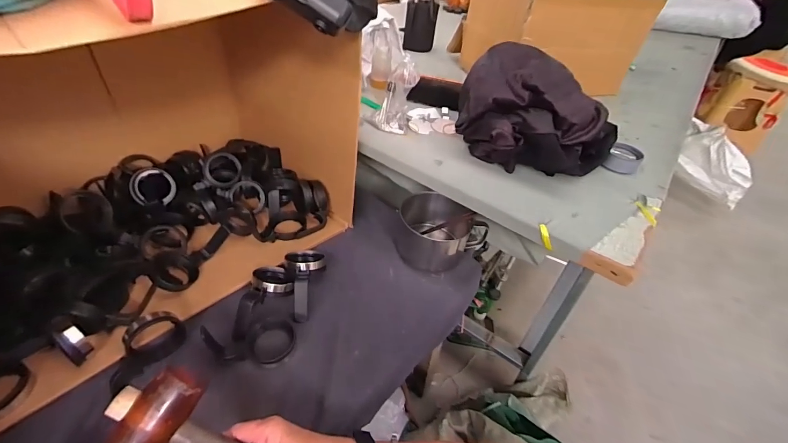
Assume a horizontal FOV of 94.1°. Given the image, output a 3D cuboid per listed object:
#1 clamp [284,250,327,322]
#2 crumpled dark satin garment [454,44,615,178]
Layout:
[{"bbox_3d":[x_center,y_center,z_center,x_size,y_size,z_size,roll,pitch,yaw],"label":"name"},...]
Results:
[{"bbox_3d":[-0.150,0.100,0.628,0.069,0.042,0.135,-4,42,-13],"label":"clamp"},{"bbox_3d":[0.245,-0.182,0.629,0.260,0.153,0.175,24,44,18],"label":"crumpled dark satin garment"}]

